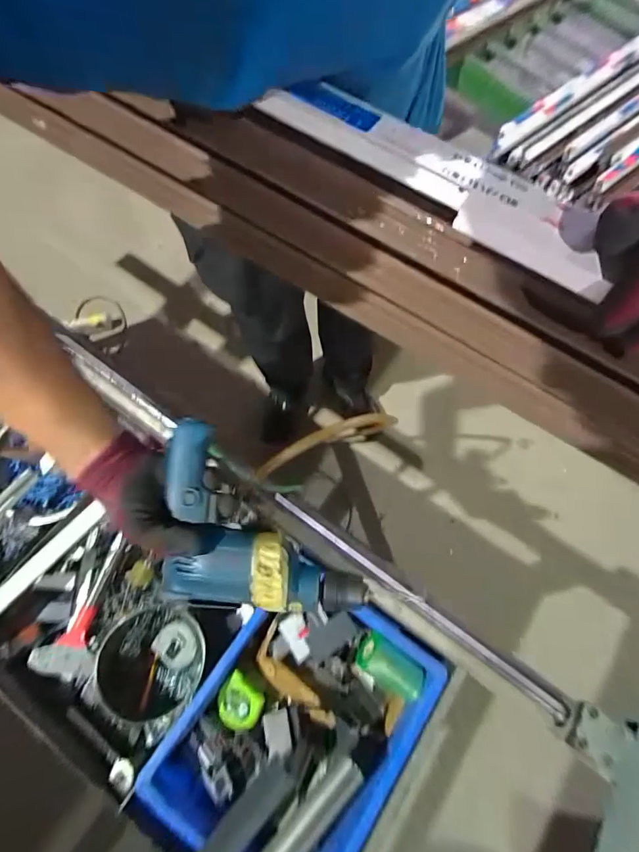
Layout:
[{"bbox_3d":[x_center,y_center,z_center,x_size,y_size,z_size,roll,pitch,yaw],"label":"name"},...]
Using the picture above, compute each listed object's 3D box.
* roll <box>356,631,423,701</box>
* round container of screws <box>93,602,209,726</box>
[{"bbox_3d":[0.104,0.349,0.600,0.096,0.047,0.051,40,73,-1],"label":"roll"},{"bbox_3d":[-0.241,0.347,0.617,0.165,0.064,0.146,-35,74,-14],"label":"round container of screws"}]

